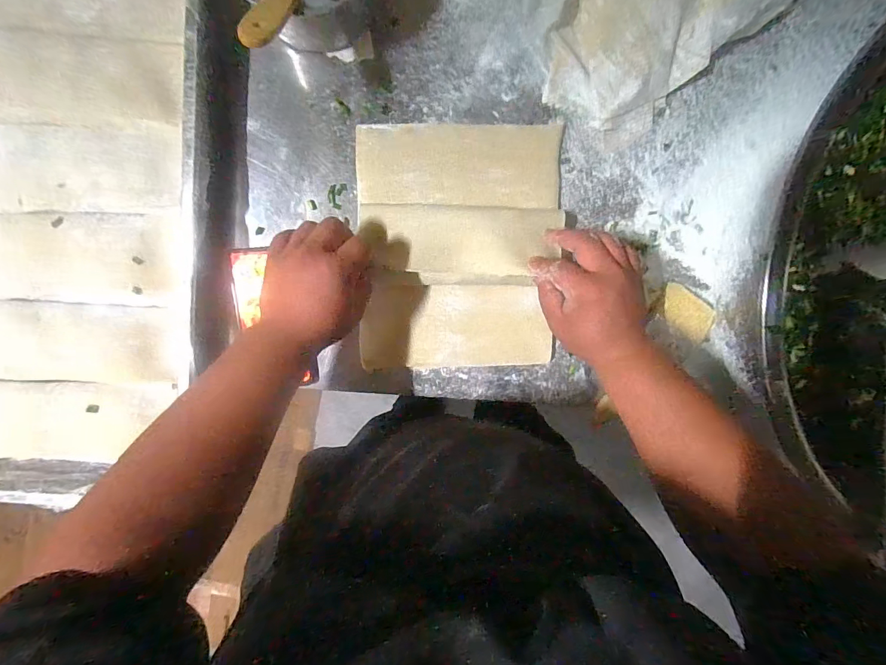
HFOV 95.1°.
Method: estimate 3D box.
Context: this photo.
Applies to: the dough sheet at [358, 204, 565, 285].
[{"bbox_3d":[0.019,-0.098,0.437,0.210,0.031,0.086,0,84,3],"label":"dough sheet"}]

